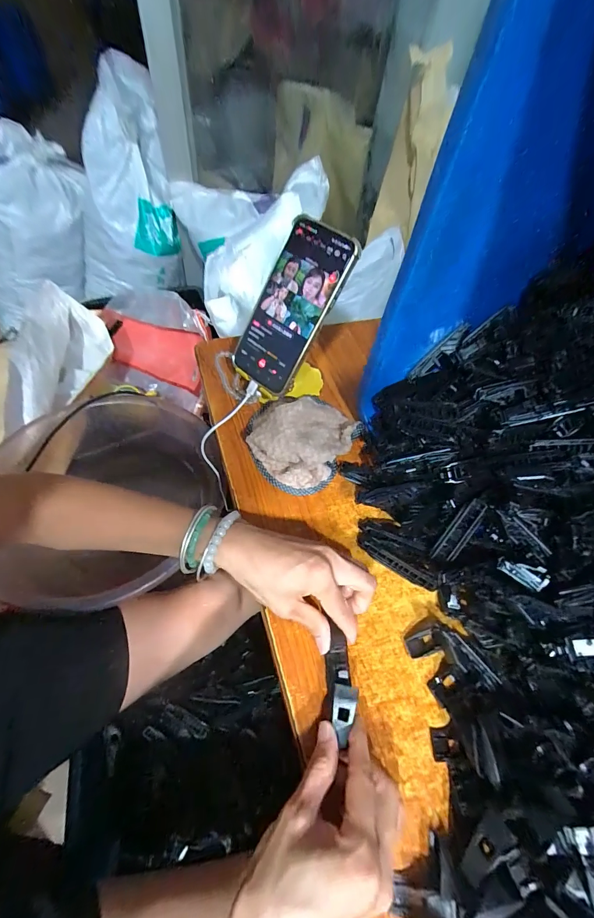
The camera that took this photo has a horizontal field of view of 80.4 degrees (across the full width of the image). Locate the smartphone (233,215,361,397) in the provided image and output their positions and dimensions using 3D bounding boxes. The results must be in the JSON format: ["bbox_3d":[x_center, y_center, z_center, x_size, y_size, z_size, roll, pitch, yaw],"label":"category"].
[{"bbox_3d":[-0.008,-0.158,0.373,0.081,0.166,0.011,39,22,19],"label":"smartphone"}]

